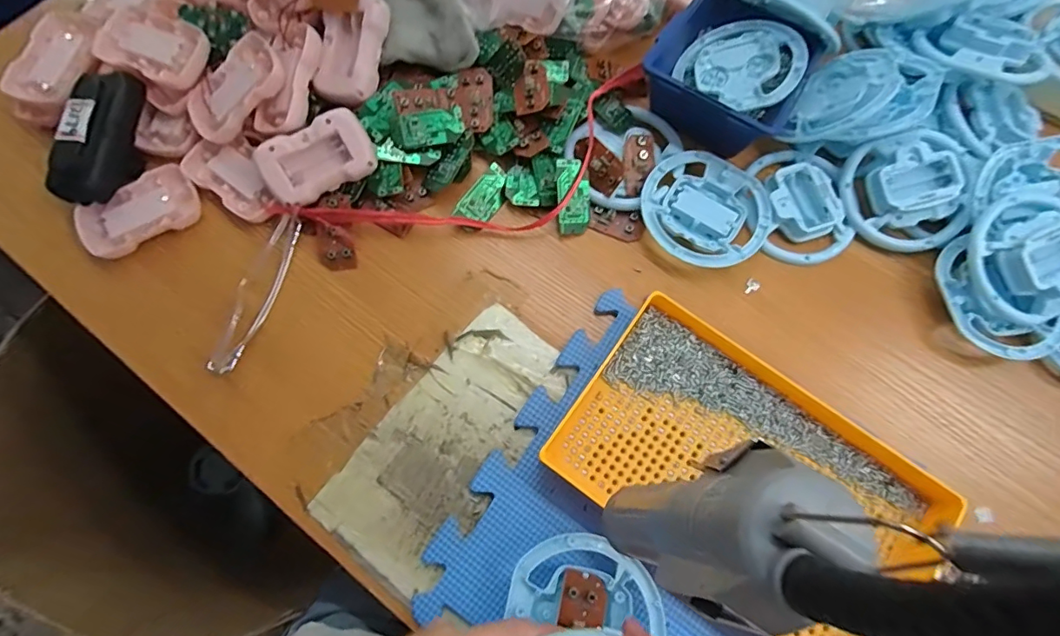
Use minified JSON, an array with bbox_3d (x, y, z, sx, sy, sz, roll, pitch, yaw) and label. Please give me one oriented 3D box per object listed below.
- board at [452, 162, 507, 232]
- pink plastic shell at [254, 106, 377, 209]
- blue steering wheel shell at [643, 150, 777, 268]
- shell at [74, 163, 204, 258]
[{"bbox_3d":[-0.039,-0.101,0.422,0.029,0.008,0.059,42,75,-23],"label":"board"},{"bbox_3d":[-0.167,-0.125,0.392,0.084,0.018,0.051,-28,114,-1],"label":"pink plastic shell"},{"bbox_3d":[0.145,-0.087,0.416,0.105,0.020,0.098,0,71,0],"label":"blue steering wheel shell"},{"bbox_3d":[-0.315,-0.085,0.401,0.088,0.018,0.053,-41,76,-13],"label":"shell"}]

